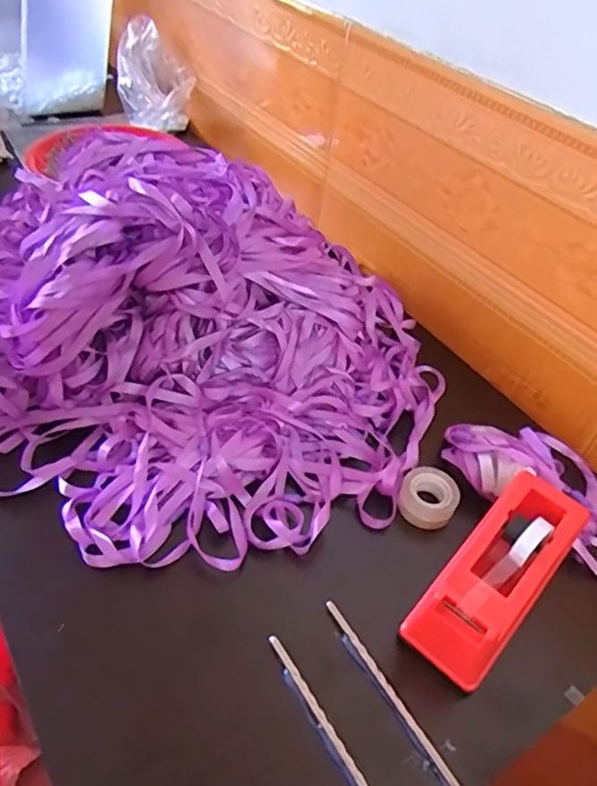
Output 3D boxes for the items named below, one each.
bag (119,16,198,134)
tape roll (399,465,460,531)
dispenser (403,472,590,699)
[{"bbox_3d":[-0.236,-0.513,0.976,0.119,0.138,0.119,-6,45,-13],"label":"bag"},{"bbox_3d":[0.112,0.089,0.505,0.050,0.022,0.046,2,49,-2],"label":"tape roll"},{"bbox_3d":[0.144,0.131,0.430,0.061,0.070,0.156,35,52,25],"label":"dispenser"}]

